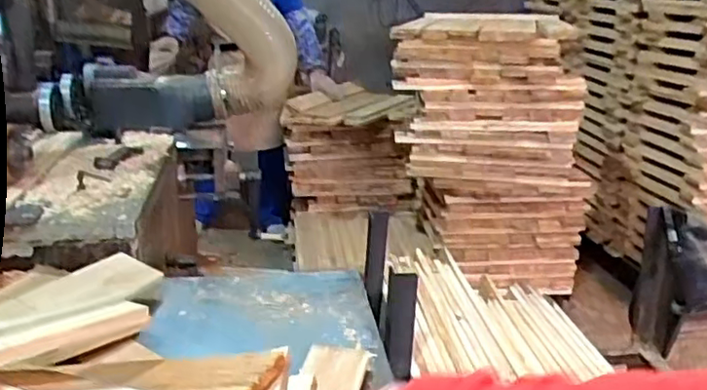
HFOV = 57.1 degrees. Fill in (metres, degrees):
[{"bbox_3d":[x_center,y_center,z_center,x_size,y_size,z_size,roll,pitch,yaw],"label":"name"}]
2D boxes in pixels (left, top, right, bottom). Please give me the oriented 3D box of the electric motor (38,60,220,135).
[{"bbox_3d":[-0.567,-0.248,1.659,0.414,0.164,0.197,-3,19,-13],"label":"electric motor"}]

